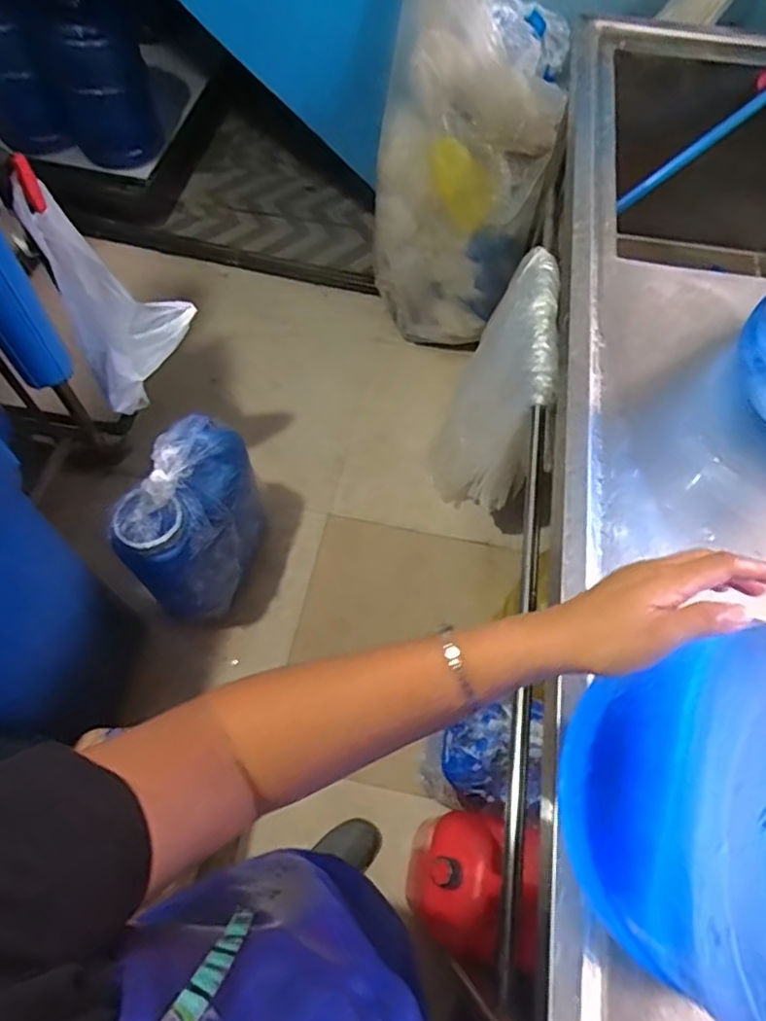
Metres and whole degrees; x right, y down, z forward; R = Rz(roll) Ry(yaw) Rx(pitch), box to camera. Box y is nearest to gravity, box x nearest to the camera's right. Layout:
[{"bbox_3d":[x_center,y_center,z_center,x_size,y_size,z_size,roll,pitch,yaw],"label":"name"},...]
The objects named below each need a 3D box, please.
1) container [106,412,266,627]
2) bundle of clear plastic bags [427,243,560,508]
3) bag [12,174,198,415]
[{"bbox_3d":[-0.375,0.034,1.289,0.172,0.369,0.311,31,66,14],"label":"container"},{"bbox_3d":[0.217,-0.241,1.365,0.173,0.530,0.393,7,63,2],"label":"bundle of clear plastic bags"},{"bbox_3d":[-0.500,-0.397,1.203,0.222,0.382,0.205,-24,66,-14],"label":"bag"}]

